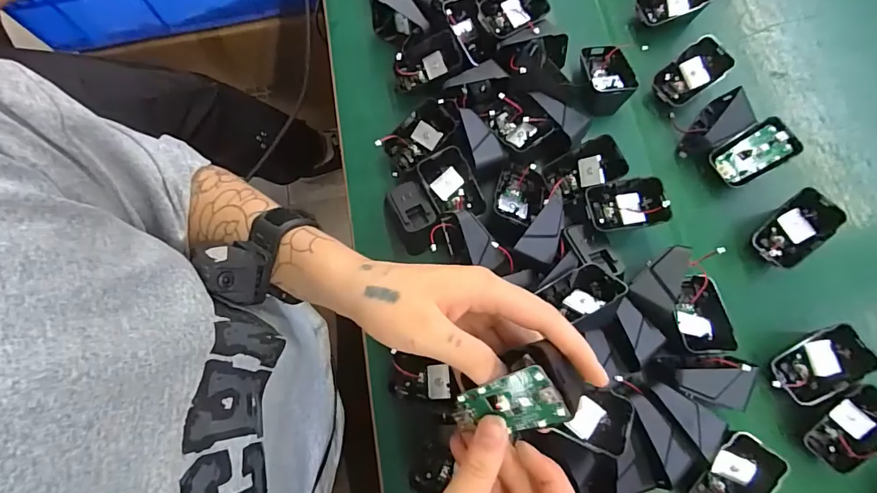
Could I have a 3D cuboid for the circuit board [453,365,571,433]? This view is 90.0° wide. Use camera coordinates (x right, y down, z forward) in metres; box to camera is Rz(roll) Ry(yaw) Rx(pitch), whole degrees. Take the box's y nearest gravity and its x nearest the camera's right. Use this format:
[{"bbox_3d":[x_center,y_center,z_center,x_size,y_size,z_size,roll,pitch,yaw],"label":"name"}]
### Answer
[{"bbox_3d":[0.036,0.087,0.235,0.063,0.004,0.031,-30,90,32],"label":"circuit board"}]

